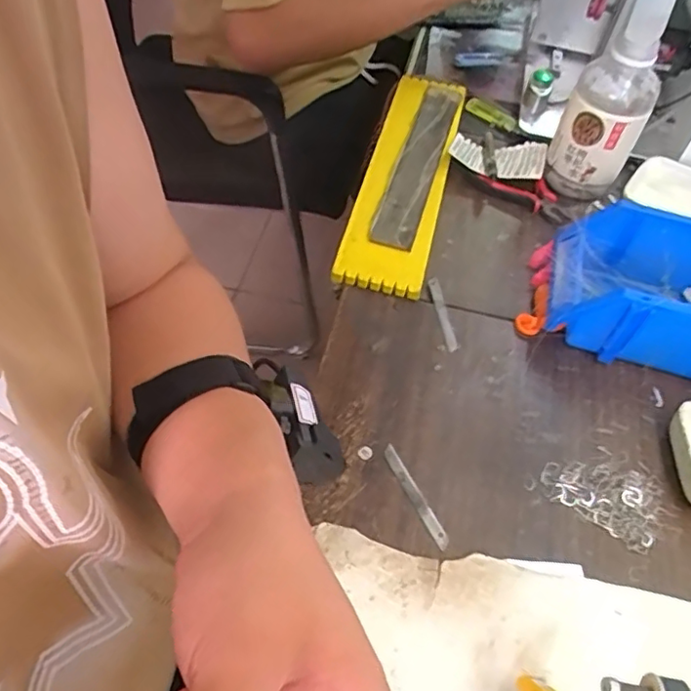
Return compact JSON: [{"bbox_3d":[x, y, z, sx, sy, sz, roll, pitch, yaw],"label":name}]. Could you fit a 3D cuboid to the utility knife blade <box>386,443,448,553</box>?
[{"bbox_3d":[0.050,0.106,0.420,0.011,0.004,0.080,-20,57,-20],"label":"utility knife blade"}]

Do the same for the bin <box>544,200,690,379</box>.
[{"bbox_3d":[0.278,-0.046,0.512,0.195,0.084,0.134,17,53,8],"label":"bin"}]

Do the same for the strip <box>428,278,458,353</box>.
[{"bbox_3d":[0.086,-0.029,0.524,0.010,0.006,0.080,-5,53,-9],"label":"strip"}]

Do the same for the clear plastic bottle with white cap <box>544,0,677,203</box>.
[{"bbox_3d":[0.262,-0.247,0.576,0.076,0.190,0.069,24,54,13],"label":"clear plastic bottle with white cap"}]

